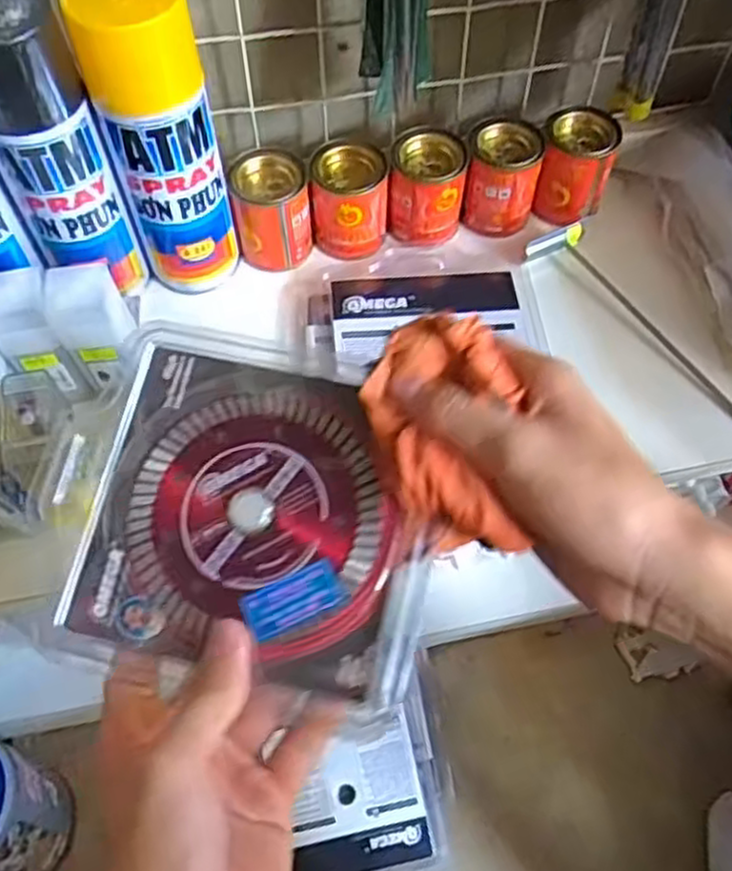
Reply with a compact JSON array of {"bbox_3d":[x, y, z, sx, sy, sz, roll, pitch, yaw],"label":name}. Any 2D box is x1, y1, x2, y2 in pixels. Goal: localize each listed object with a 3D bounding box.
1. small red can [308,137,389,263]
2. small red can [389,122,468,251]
[{"bbox_3d":[-0.011,-0.170,0.551,0.054,0.071,0.048,1,56,2],"label":"small red can"},{"bbox_3d":[0.046,-0.183,0.562,0.051,0.073,0.052,-1,56,1],"label":"small red can"}]

